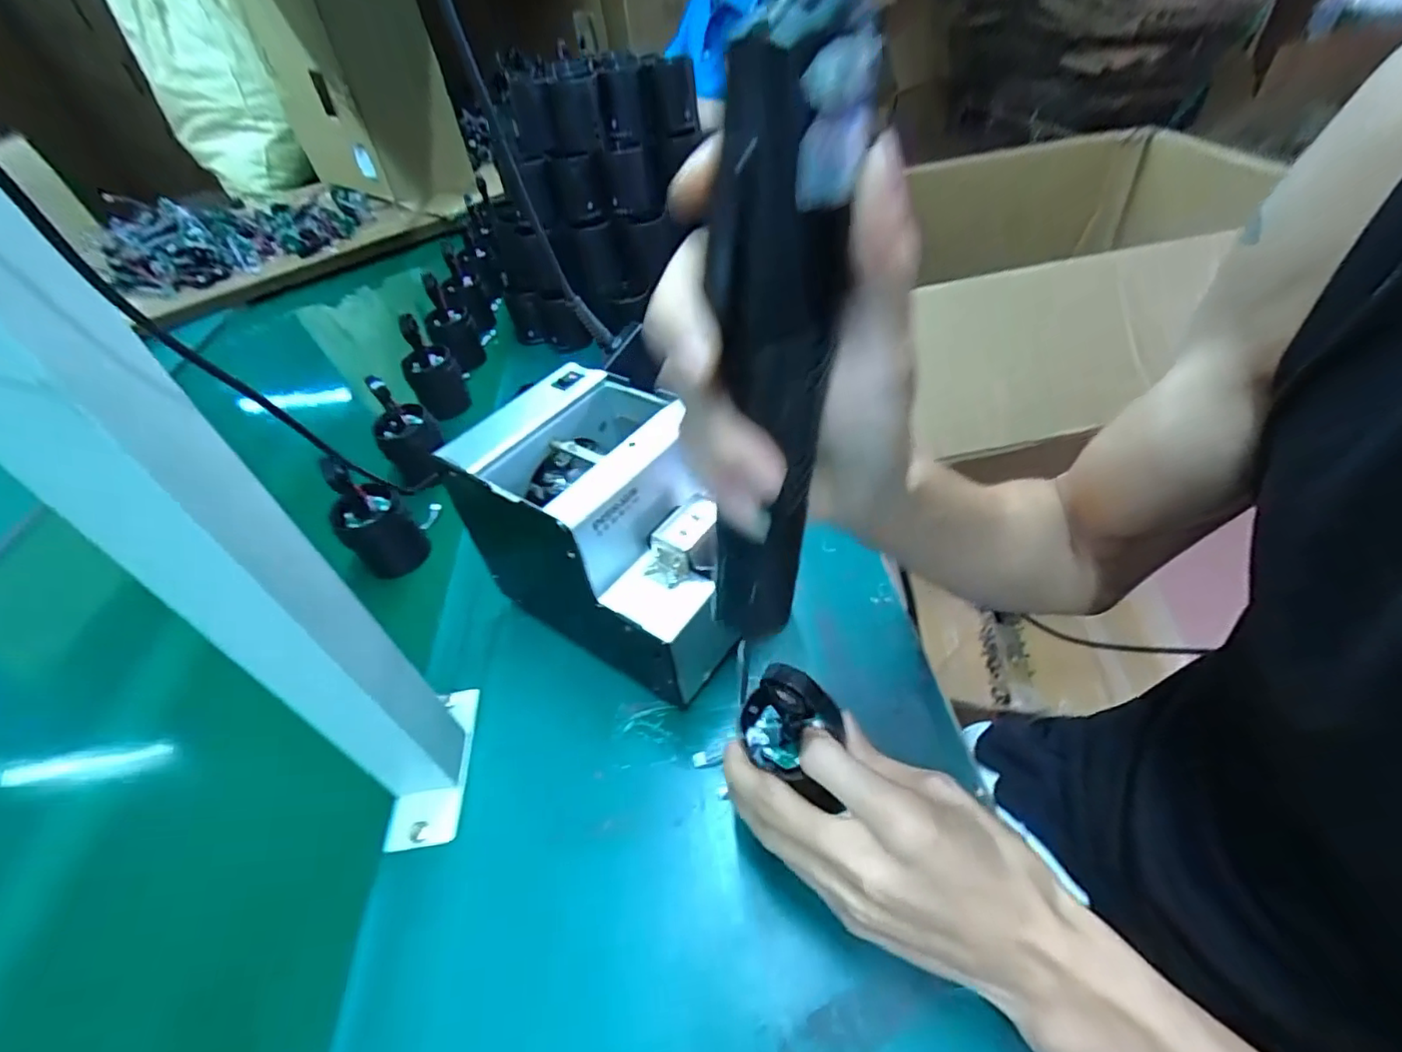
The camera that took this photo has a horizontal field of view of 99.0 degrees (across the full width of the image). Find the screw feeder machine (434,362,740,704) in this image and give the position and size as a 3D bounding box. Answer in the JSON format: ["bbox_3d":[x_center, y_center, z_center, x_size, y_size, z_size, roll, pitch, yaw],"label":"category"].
[{"bbox_3d":[-0.053,0.005,0.409,0.174,0.155,0.117,22,51,27],"label":"screw feeder machine"}]

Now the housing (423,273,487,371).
[{"bbox_3d":[-0.306,-0.248,0.736,0.045,0.116,0.050,-3,36,36],"label":"housing"}]

